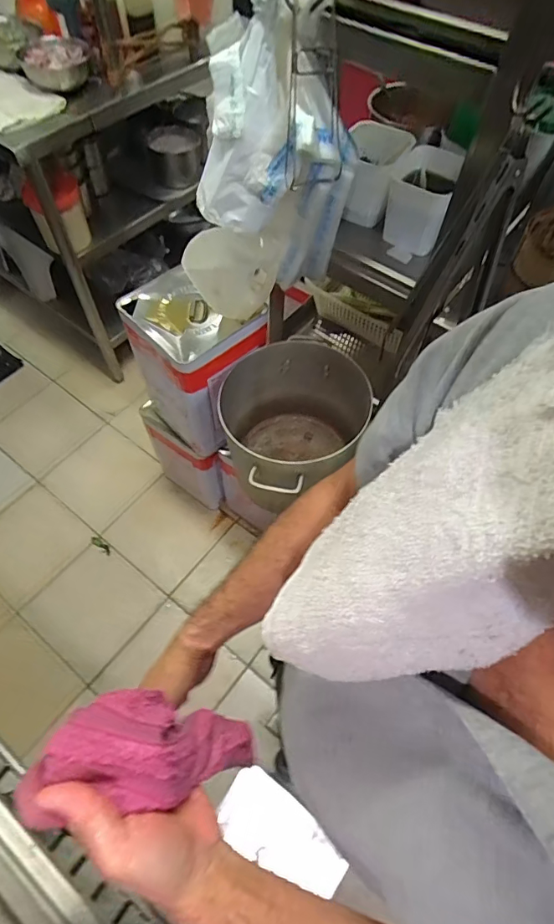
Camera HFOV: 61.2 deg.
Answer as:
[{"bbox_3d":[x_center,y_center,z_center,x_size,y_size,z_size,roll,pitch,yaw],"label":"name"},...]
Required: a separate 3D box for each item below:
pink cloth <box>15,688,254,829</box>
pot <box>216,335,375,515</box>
[{"bbox_3d":[-0.075,0.212,0.354,0.065,0.204,0.068,-21,57,24],"label":"pink cloth"},{"bbox_3d":[0.065,-0.072,1.096,0.354,0.297,0.340,1,60,-2],"label":"pot"}]

